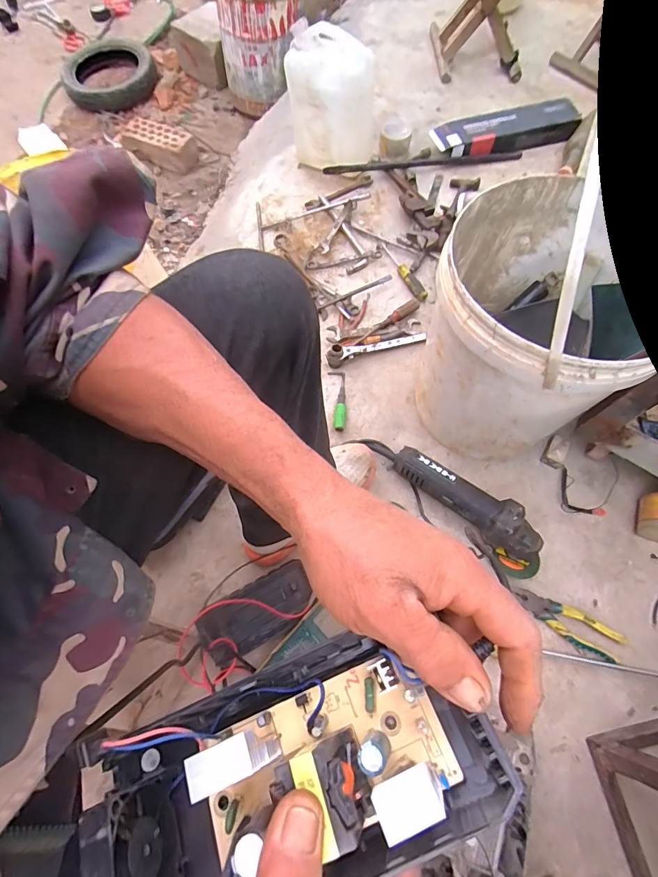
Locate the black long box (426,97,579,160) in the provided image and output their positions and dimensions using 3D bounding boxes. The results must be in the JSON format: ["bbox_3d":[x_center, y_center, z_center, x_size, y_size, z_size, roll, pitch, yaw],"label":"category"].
[{"bbox_3d":[0.469,-0.811,1.056,0.364,0.067,0.100,-11,68,-6],"label":"black long box"}]

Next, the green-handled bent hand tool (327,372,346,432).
[{"bbox_3d":[0.022,-0.079,0.806,0.035,0.019,0.142,-5,67,-3],"label":"green-handled bent hand tool"}]

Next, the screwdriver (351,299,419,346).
[{"bbox_3d":[0.121,-0.253,0.863,0.173,0.019,0.023,-31,71,-13],"label":"screwdriver"}]

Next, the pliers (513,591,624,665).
[{"bbox_3d":[0.385,0.296,0.649,0.170,0.016,0.054,32,70,12],"label":"pliers"}]

